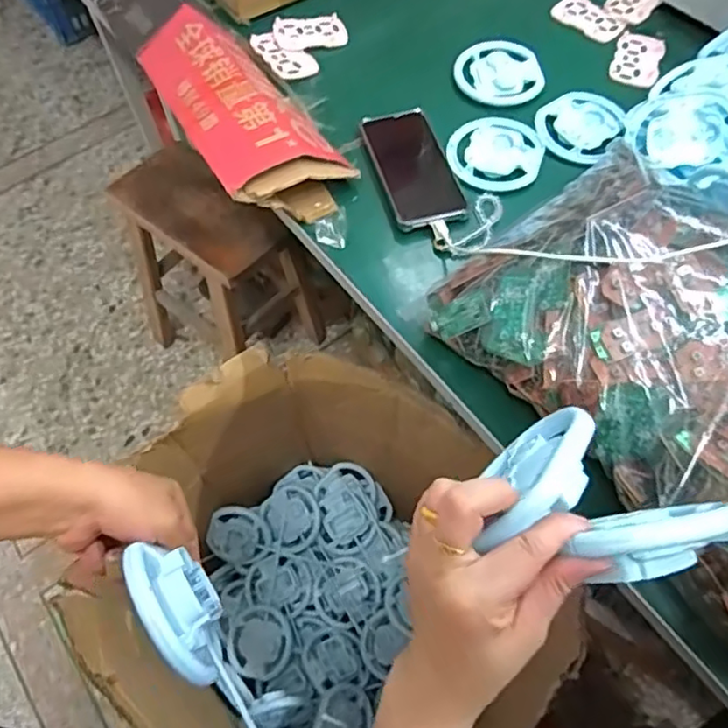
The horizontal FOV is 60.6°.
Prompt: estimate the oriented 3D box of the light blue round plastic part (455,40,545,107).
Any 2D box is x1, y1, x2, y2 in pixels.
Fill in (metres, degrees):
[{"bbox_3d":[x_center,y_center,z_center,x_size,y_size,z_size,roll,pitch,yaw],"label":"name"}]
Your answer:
[{"bbox_3d":[0.163,-0.356,0.761,0.107,0.011,0.103,-1,62,1],"label":"light blue round plastic part"}]

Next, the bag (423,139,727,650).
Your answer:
[{"bbox_3d":[0.279,0.002,0.511,0.295,0.121,0.392,-32,66,-14],"label":"bag"}]

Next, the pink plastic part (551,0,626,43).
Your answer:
[{"bbox_3d":[0.299,-0.457,0.824,0.057,0.005,0.094,-38,68,-17],"label":"pink plastic part"}]

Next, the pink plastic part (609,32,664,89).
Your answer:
[{"bbox_3d":[0.344,-0.386,0.781,0.057,0.011,0.104,18,64,11],"label":"pink plastic part"}]

